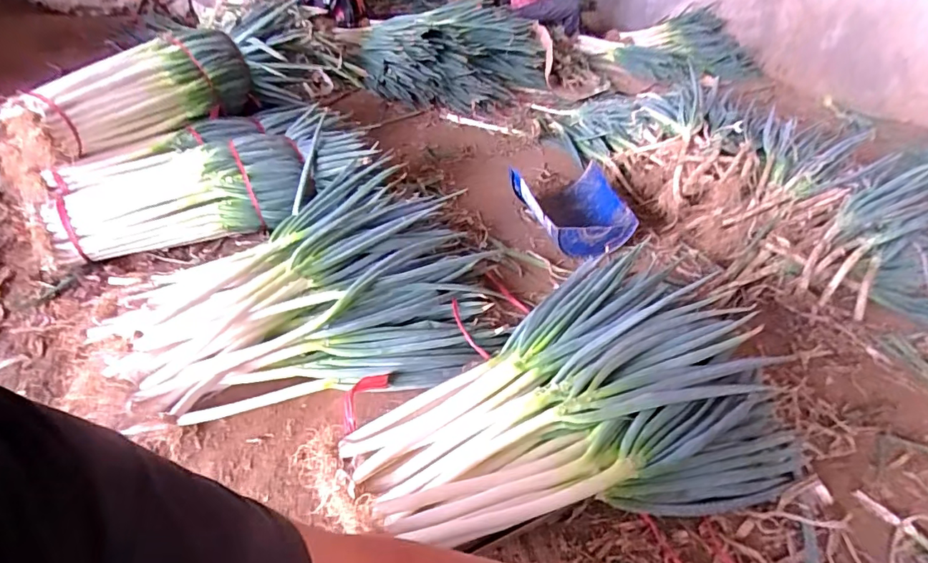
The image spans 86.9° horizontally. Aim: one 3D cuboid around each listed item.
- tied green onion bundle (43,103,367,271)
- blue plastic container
[{"bbox_3d":[-0.709,-0.309,1.442,0.834,0.204,0.367,-14,43,-24],"label":"tied green onion bundle"},{"bbox_3d":[0.340,-0.237,1.625,0.321,0.150,0.398,-3,40,-13],"label":"blue plastic container"}]

